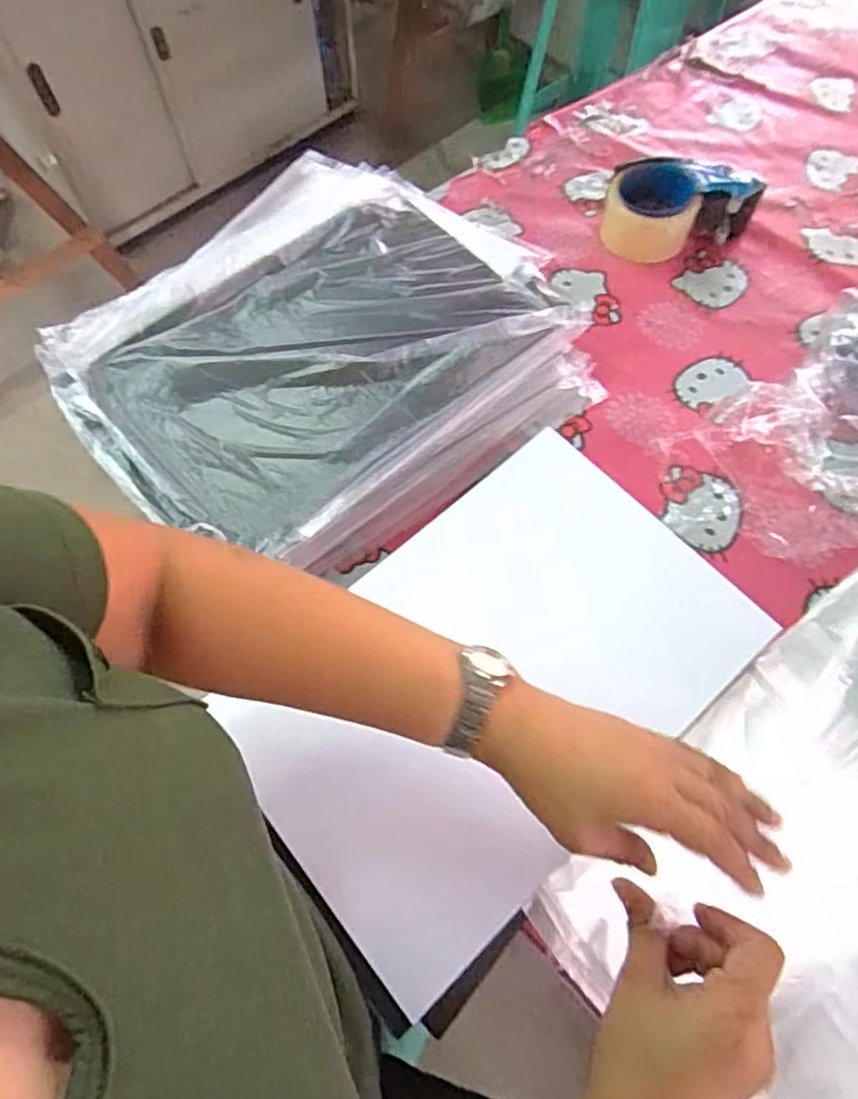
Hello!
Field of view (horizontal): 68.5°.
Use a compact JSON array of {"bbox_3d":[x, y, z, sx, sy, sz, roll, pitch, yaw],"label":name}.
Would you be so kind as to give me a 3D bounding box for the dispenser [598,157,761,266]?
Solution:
[{"bbox_3d":[0.275,-0.372,0.691,0.161,0.063,0.090,2,65,1],"label":"dispenser"}]

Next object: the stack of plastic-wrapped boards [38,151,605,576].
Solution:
[{"bbox_3d":[-0.087,-0.185,0.601,0.377,0.074,0.399,41,72,17],"label":"stack of plastic-wrapped boards"}]

